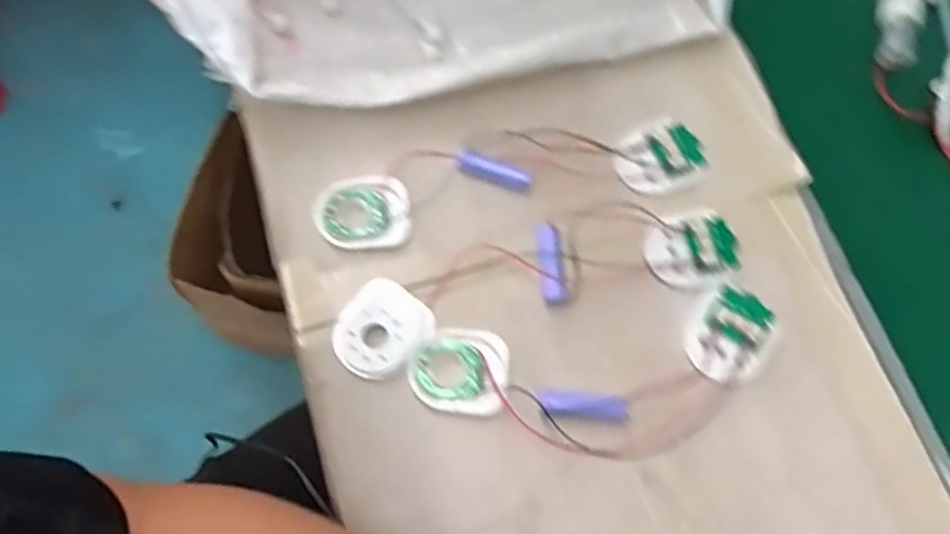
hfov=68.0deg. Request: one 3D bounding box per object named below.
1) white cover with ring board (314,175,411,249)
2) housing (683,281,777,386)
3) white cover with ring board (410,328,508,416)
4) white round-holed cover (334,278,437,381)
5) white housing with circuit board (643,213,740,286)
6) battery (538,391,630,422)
[{"bbox_3d":[-0.071,-0.036,0.442,0.058,0.007,0.049,-5,69,-4],"label":"white cover with ring board"},{"bbox_3d":[0.152,0.044,0.416,0.045,0.010,0.058,38,72,12],"label":"housing"},{"bbox_3d":[-0.009,0.060,0.409,0.055,0.010,0.048,4,69,-1],"label":"white cover with ring board"},{"bbox_3d":[-0.054,0.038,0.413,0.049,0.005,0.057,33,71,10],"label":"white round-holed cover"},{"bbox_3d":[0.136,-0.011,0.441,0.060,0.007,0.041,-16,70,-8],"label":"white housing with circuit board"},{"bbox_3d":[0.062,0.080,0.401,0.050,0.015,0.013,6,69,0],"label":"battery"}]

